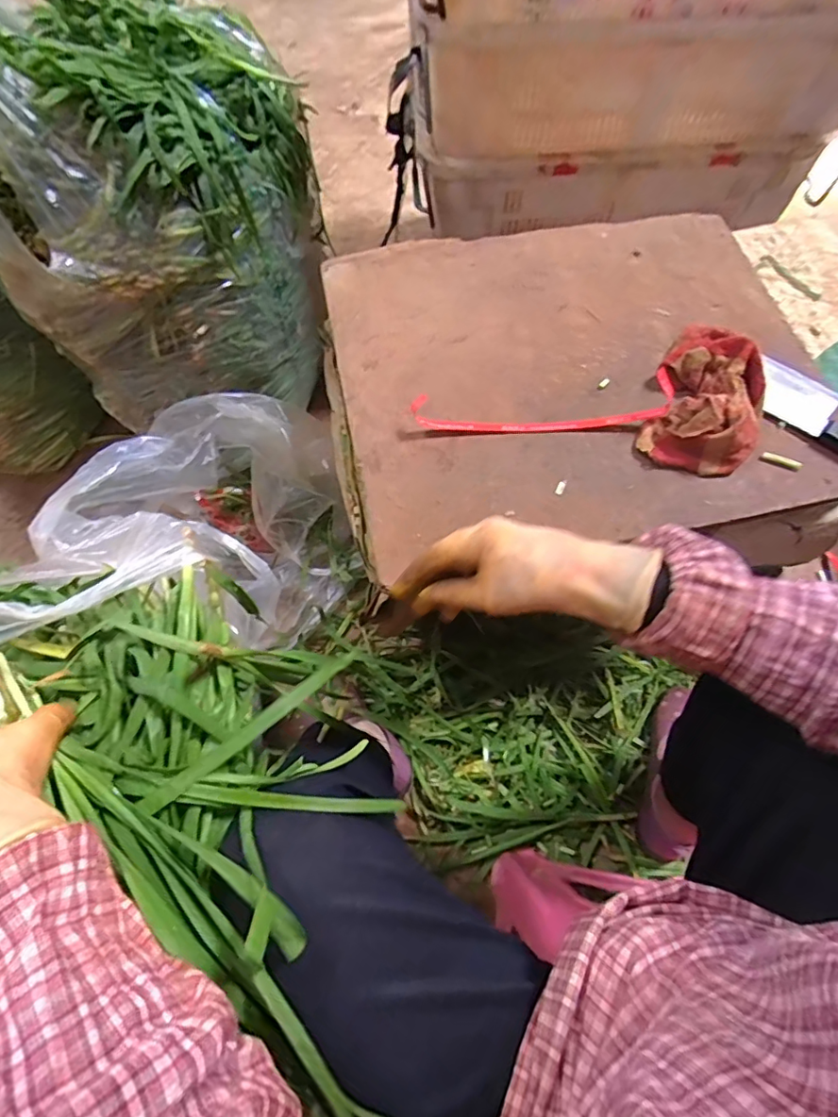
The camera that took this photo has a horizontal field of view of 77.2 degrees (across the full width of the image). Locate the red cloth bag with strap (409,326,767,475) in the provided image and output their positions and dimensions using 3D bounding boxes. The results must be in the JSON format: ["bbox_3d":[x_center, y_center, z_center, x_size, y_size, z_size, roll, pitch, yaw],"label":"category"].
[{"bbox_3d":[0.187,-0.194,0.564,0.361,0.066,0.171,12,69,7],"label":"red cloth bag with strap"}]

